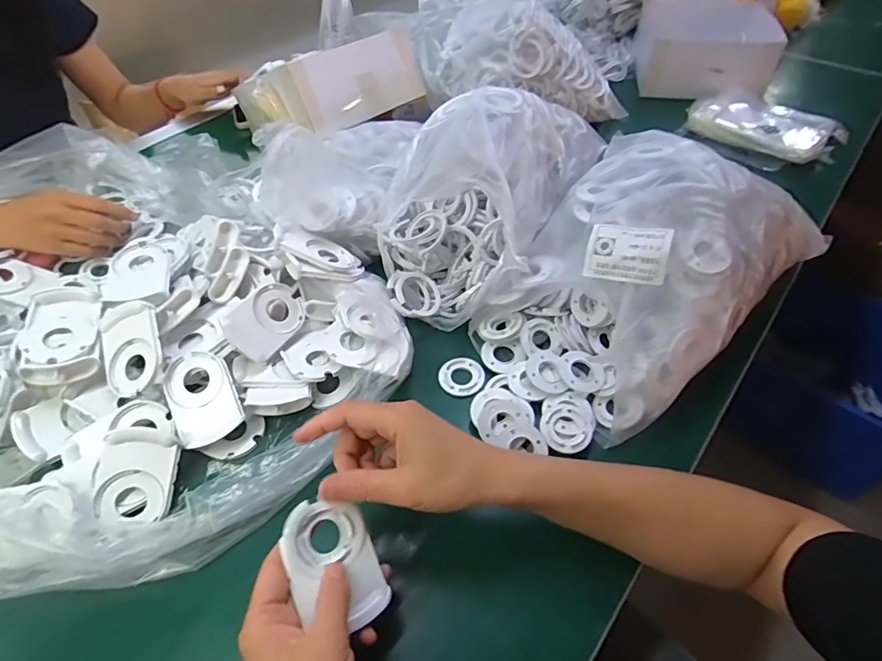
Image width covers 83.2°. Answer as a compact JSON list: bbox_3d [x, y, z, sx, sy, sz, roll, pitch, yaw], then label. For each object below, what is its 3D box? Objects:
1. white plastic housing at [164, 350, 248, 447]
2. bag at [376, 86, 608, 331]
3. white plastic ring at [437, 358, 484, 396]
[{"bbox_3d":[-0.215,0.061,0.452,0.058,0.021,0.080,-26,79,-9],"label":"white plastic housing"},{"bbox_3d":[0.051,-0.158,0.547,0.171,0.148,0.309,18,52,17],"label":"bag"},{"bbox_3d":[0.021,0.046,0.493,0.044,0.006,0.042,-1,49,2],"label":"white plastic ring"}]

